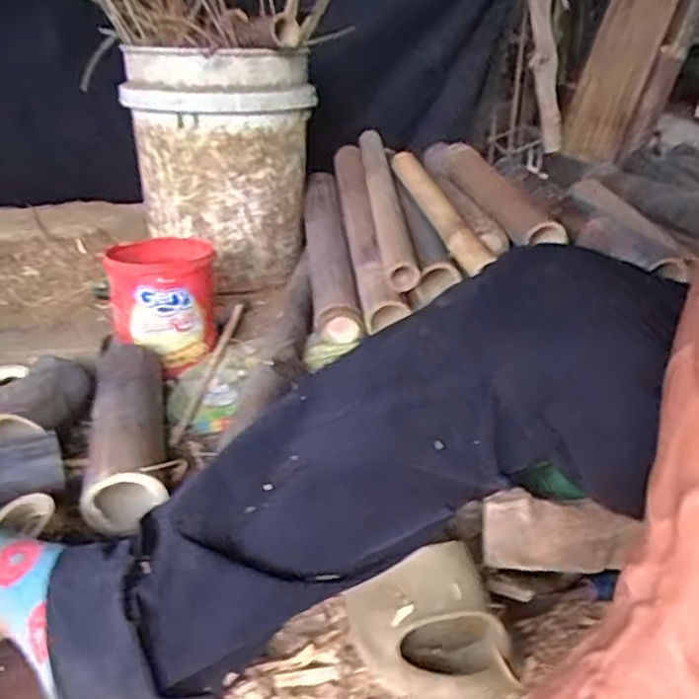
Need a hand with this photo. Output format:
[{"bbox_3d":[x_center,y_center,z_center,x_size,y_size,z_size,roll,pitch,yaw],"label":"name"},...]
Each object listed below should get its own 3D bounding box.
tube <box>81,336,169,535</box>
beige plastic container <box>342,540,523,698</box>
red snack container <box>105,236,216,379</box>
[{"bbox_3d":[-0.240,0.074,0.735,0.075,0.074,0.289,-8,29,-13],"label":"tube"},{"bbox_3d":[0.059,0.209,0.488,0.103,0.068,0.107,-9,30,-15],"label":"beige plastic container"},{"bbox_3d":[-0.248,-0.064,0.924,0.134,0.146,0.138,-10,29,-18],"label":"red snack container"}]

